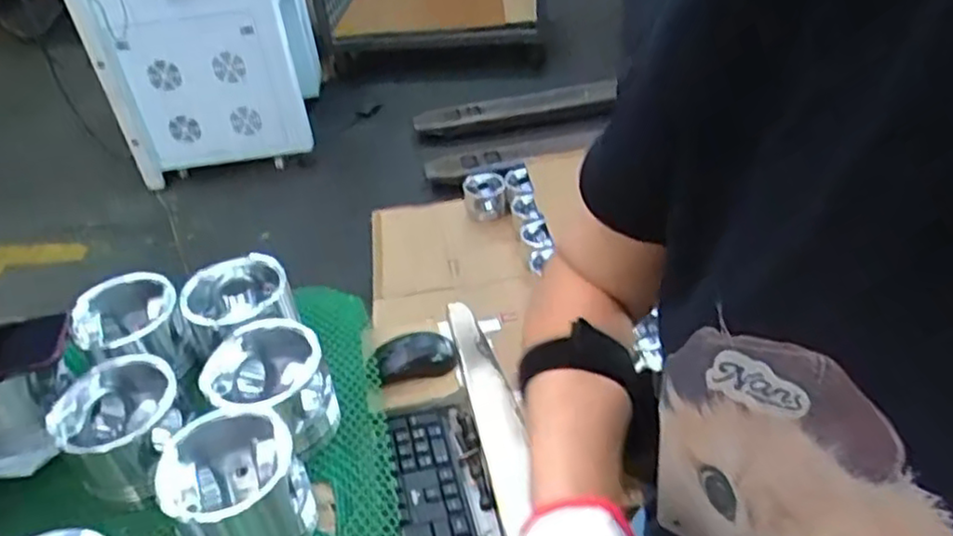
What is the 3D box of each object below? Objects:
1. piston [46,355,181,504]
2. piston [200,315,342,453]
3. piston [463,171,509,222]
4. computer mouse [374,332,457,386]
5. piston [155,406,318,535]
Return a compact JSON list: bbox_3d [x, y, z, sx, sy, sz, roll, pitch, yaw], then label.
[{"bbox_3d":[-0.338,0.153,0.673,0.112,0.086,0.114,-31,44,-27],"label":"piston"},{"bbox_3d":[-0.207,0.125,0.701,0.114,0.092,0.117,-13,39,-9],"label":"piston"},{"bbox_3d":[0.024,-0.198,1.908,0.115,0.097,0.109,-10,39,-5],"label":"piston"},{"bbox_3d":[-0.074,0.109,0.852,0.098,0.032,0.057,-18,40,-14],"label":"computer mouse"},{"bbox_3d":[-0.208,0.194,0.610,0.107,0.100,0.125,-21,41,-17],"label":"piston"}]

